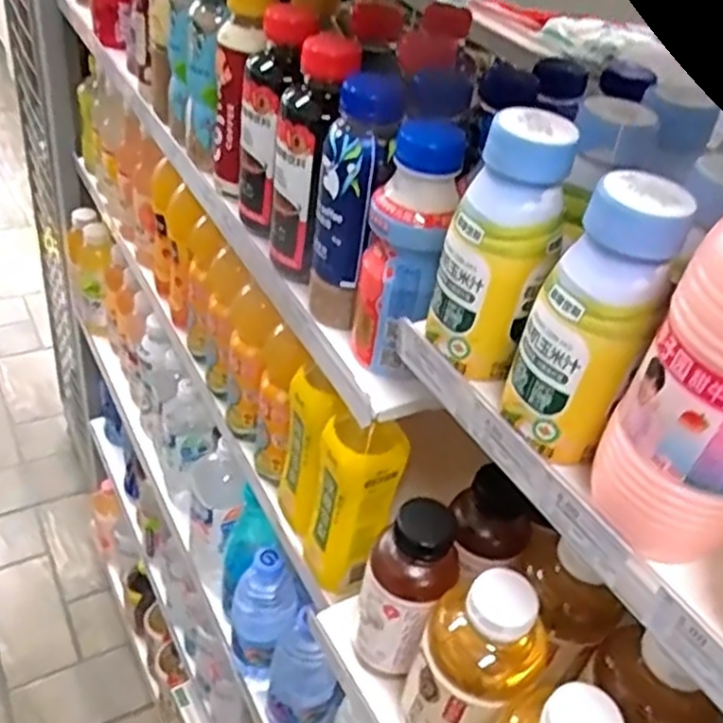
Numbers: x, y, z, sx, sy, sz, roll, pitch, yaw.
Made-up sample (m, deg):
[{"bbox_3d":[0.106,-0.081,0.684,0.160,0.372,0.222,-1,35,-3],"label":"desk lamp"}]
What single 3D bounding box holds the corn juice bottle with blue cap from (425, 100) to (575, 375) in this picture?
[{"bbox_3d":[0.067,-0.055,0.367,0.051,0.122,0.046,20,40,13],"label":"corn juice bottle with blue cap"}]

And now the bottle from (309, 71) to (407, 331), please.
[{"bbox_3d":[-0.006,-0.101,0.501,0.048,0.162,0.052,9,38,-1],"label":"bottle"}]

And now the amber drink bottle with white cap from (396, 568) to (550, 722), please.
[{"bbox_3d":[0.068,0.198,0.472,0.074,0.149,0.067,19,39,11],"label":"amber drink bottle with white cap"}]

